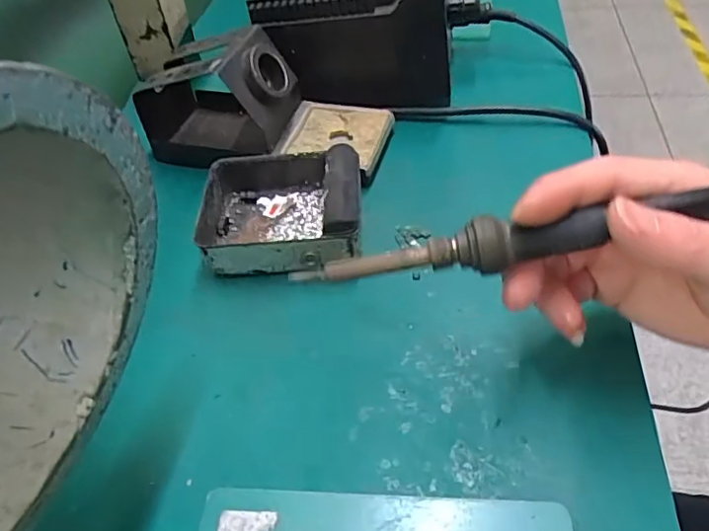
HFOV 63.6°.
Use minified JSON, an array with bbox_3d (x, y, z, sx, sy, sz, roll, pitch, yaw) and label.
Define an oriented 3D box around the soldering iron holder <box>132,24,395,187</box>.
[{"bbox_3d":[-0.063,-0.114,0.396,0.172,0.073,0.084,10,47,14],"label":"soldering iron holder"}]

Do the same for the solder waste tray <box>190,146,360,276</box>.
[{"bbox_3d":[-0.044,-0.033,0.340,0.095,0.039,0.077,-2,46,3],"label":"solder waste tray"}]

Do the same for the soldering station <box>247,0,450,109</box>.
[{"bbox_3d":[0.003,-0.186,0.440,0.144,0.094,0.113,0,46,5],"label":"soldering station"}]

